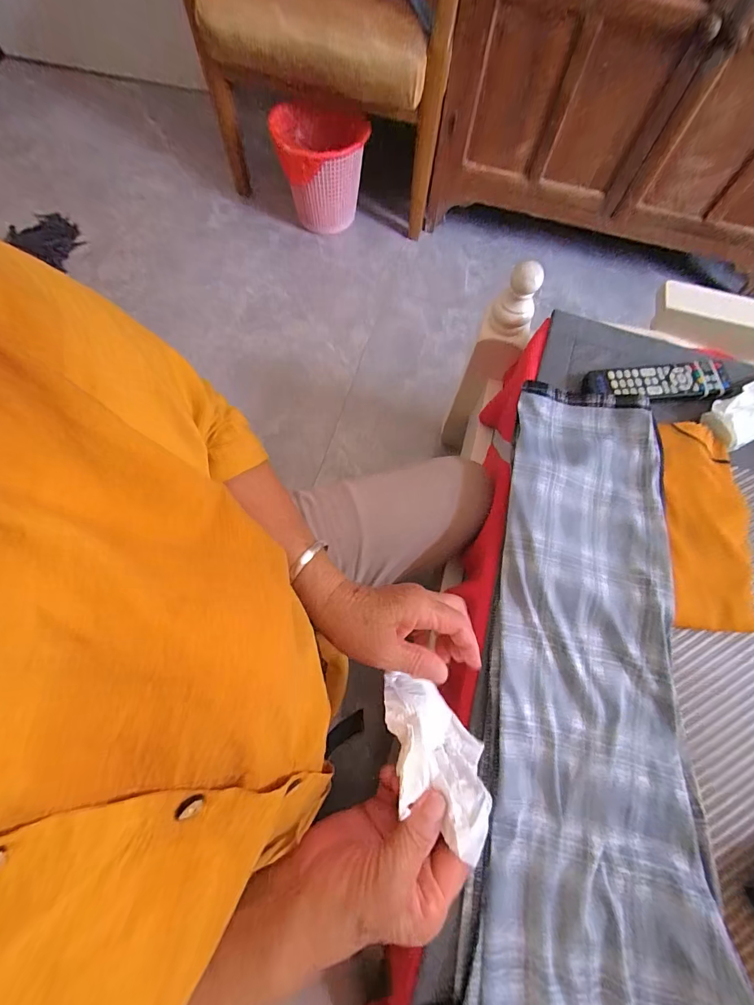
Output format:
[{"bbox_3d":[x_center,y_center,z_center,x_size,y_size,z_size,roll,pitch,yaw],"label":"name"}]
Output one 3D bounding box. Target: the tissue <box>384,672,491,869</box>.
[{"bbox_3d":[0.042,0.182,0.314,0.097,0.119,0.030,44,100,7],"label":"tissue"}]

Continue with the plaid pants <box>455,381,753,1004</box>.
[{"bbox_3d":[0.193,0.275,0.366,0.210,0.040,0.846,9,70,1],"label":"plaid pants"}]

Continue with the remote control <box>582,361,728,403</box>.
[{"bbox_3d":[0.353,-0.150,0.511,0.169,0.022,0.050,-3,71,-3],"label":"remote control"}]

